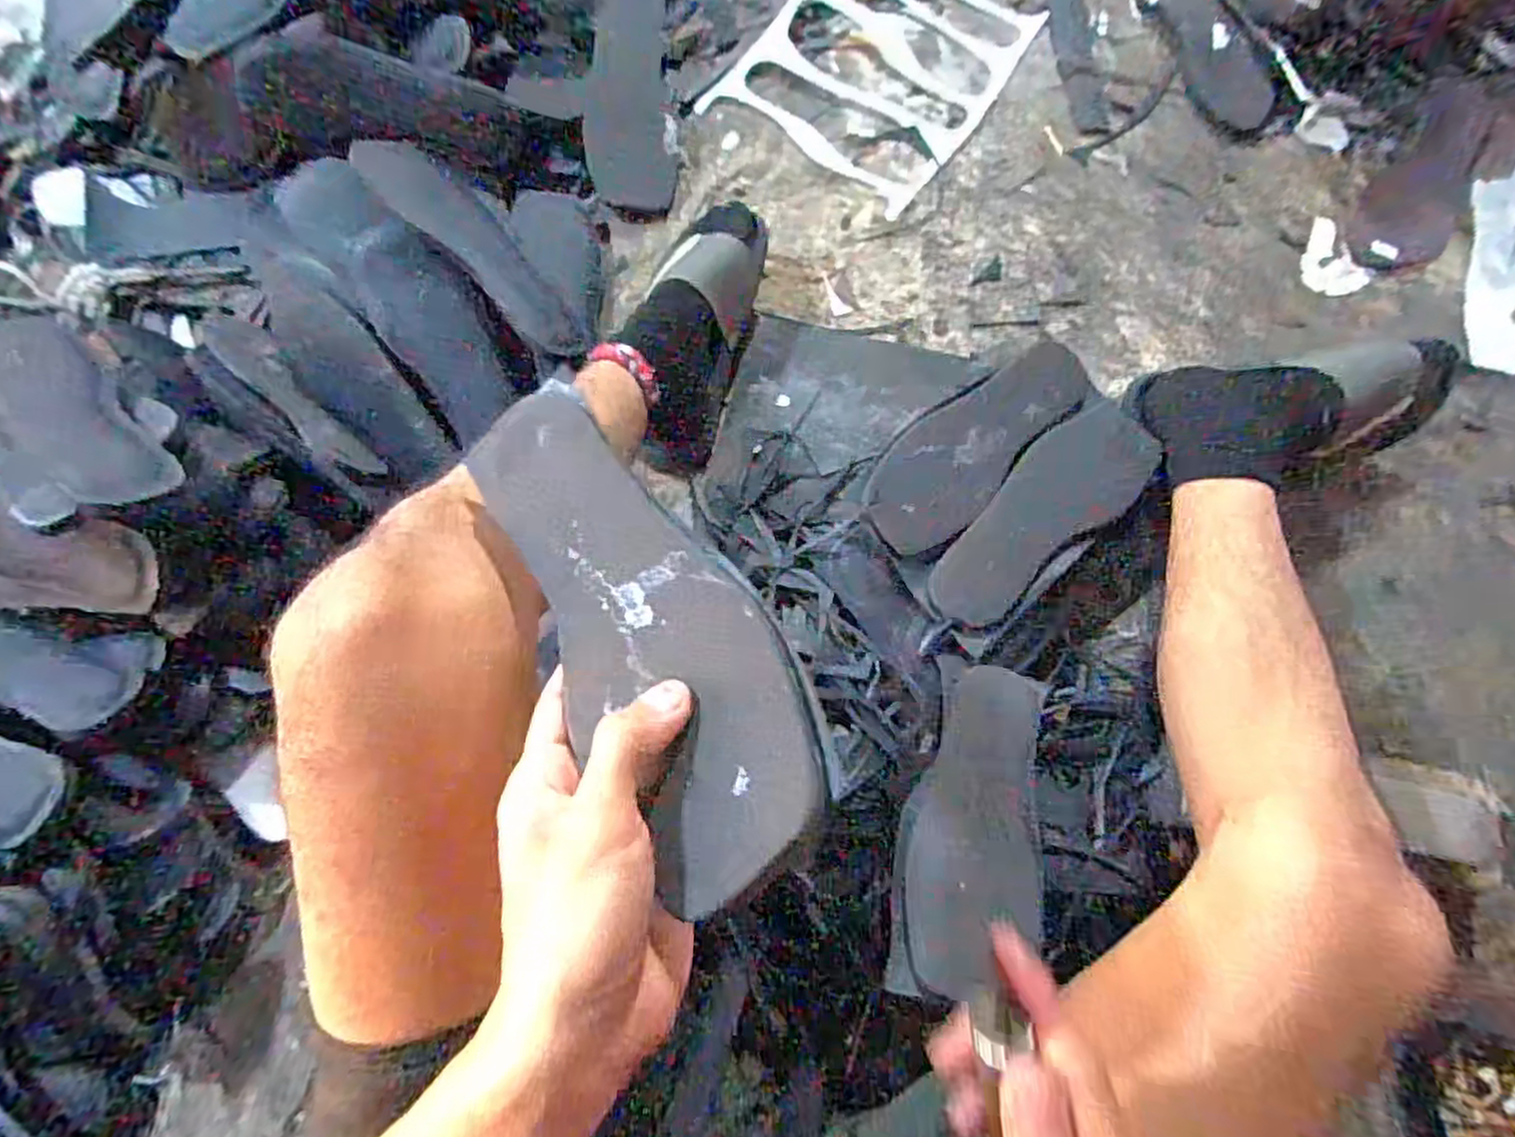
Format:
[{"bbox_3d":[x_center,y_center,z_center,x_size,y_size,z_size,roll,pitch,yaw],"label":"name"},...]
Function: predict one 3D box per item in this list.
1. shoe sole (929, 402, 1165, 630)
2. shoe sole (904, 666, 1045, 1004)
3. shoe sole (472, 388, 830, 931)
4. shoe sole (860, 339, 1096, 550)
[{"bbox_3d":[0.243,-0.050,0.600,0.242,0.011,0.088,-41,79,-11],"label":"shoe sole"},{"bbox_3d":[0.158,0.174,0.501,0.087,0.024,0.227,21,56,4],"label":"shoe sole"},{"bbox_3d":[-0.051,0.012,0.287,0.079,0.017,0.229,-34,64,-7],"label":"shoe sole"},{"bbox_3d":[0.189,-0.115,0.635,0.235,0.009,0.100,-45,65,-8],"label":"shoe sole"}]

